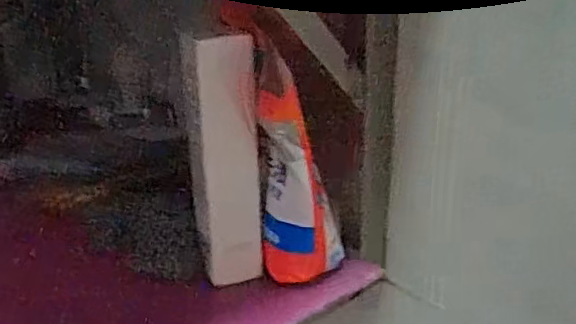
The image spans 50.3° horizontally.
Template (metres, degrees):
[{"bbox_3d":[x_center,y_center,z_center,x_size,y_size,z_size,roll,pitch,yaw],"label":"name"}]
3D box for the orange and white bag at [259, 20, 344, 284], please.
[{"bbox_3d":[0.008,0.008,0.448,0.065,0.178,0.049,2,23,6],"label":"orange and white bag"}]

